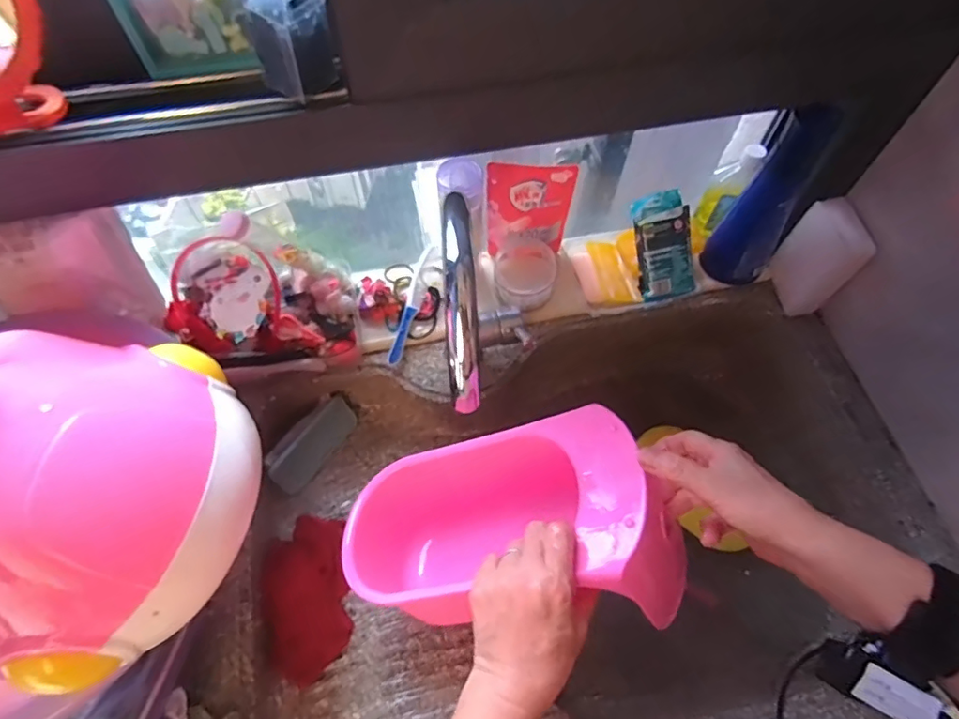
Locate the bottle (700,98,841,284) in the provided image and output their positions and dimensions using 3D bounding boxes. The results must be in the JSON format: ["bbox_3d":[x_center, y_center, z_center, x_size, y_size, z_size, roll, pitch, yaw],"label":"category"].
[{"bbox_3d":[0.365,-0.197,0.680,0.076,0.244,0.060,38,67,18],"label":"bottle"}]

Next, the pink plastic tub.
[{"bbox_3d":[0.026,0.154,0.510,0.300,0.115,0.161,-12,49,22],"label":"pink plastic tub"}]

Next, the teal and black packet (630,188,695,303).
[{"bbox_3d":[0.253,-0.155,0.742,0.072,0.021,0.139,-12,100,1],"label":"teal and black packet"}]

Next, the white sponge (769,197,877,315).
[{"bbox_3d":[0.447,-0.127,0.725,0.038,0.151,0.091,-16,63,-10],"label":"white sponge"}]

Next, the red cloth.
[{"bbox_3d":[-0.202,0.276,0.640,0.087,0.028,0.175,-11,62,-7],"label":"red cloth"}]

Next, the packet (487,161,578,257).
[{"bbox_3d":[0.066,-0.195,0.725,0.111,0.144,0.029,4,62,1],"label":"packet"}]

